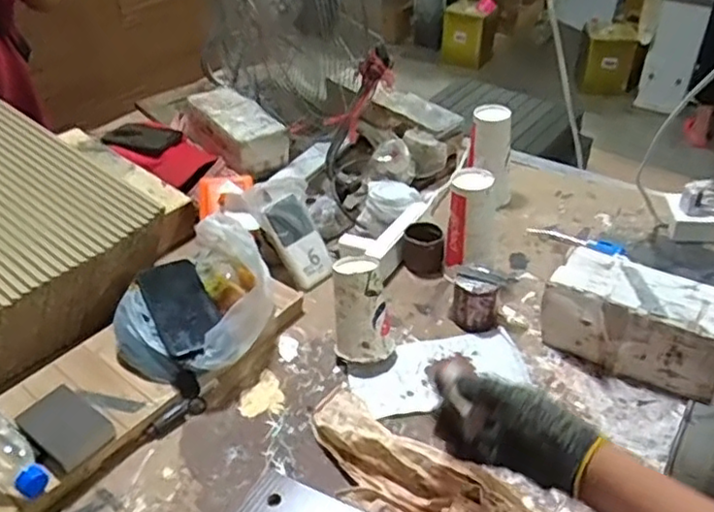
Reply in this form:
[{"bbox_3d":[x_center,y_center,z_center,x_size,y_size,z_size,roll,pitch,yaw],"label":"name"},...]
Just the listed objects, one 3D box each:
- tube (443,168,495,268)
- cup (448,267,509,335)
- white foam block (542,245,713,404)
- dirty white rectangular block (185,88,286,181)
[{"bbox_3d":[0.170,-0.045,0.966,0.071,0.151,0.072,8,40,11],"label":"tube"},{"bbox_3d":[0.165,0.058,0.905,0.071,0.075,0.060,15,42,19],"label":"cup"},{"bbox_3d":[0.351,0.082,0.817,0.216,0.120,0.100,24,46,28],"label":"white foam block"},{"bbox_3d":[-0.241,-0.255,1.273,0.119,0.084,0.252,-25,45,-26],"label":"dirty white rectangular block"}]

